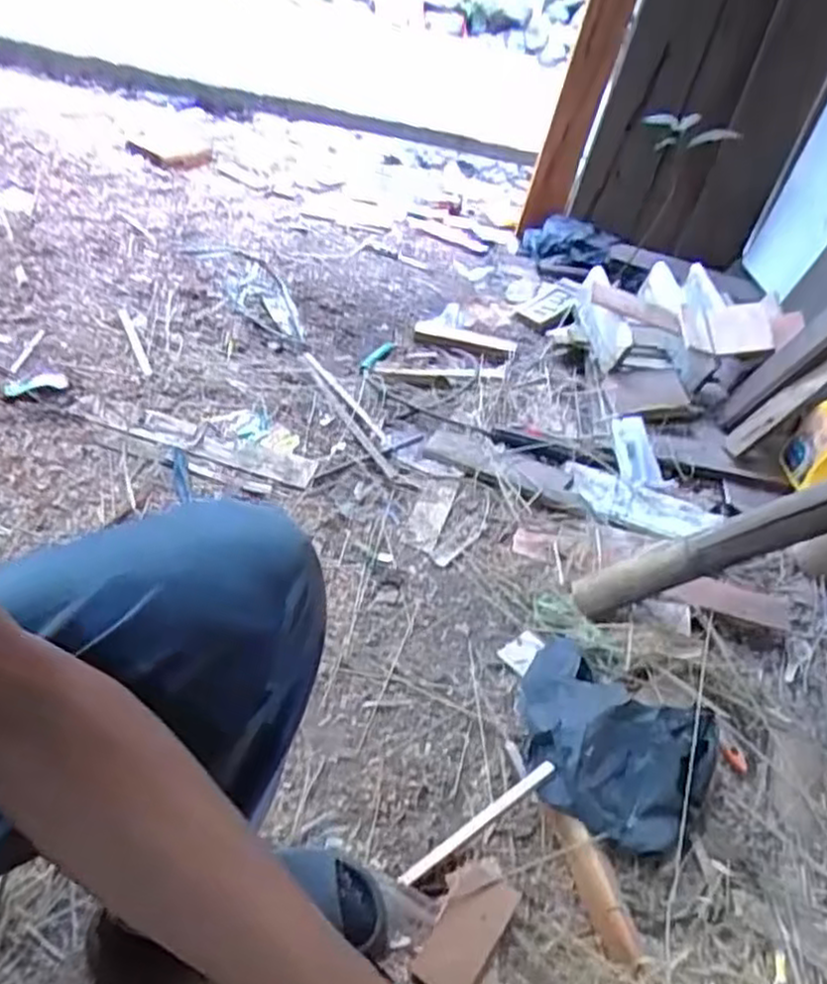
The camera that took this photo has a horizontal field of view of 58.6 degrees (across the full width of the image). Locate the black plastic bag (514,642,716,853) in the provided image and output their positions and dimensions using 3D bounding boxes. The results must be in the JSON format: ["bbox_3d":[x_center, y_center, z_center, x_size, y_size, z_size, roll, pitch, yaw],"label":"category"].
[{"bbox_3d":[0.222,0.279,0.841,0.234,0.064,0.216,33,45,18],"label":"black plastic bag"}]

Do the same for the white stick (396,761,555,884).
[{"bbox_3d":[0.068,0.340,0.761,0.196,0.011,0.012,-30,53,-18],"label":"white stick"}]

